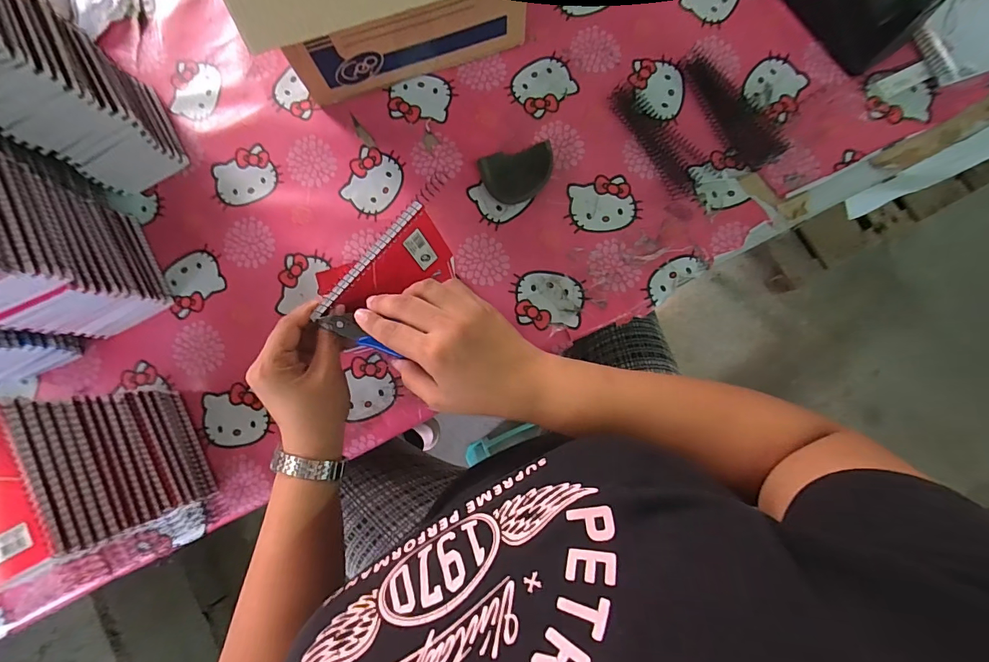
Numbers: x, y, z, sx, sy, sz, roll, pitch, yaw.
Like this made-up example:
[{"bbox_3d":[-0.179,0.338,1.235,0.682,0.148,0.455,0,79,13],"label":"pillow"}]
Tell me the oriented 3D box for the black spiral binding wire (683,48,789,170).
[{"bbox_3d":[0.295,-0.283,0.535,0.059,0.016,0.170,-29,83,-1],"label":"black spiral binding wire"}]

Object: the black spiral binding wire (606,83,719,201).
[{"bbox_3d":[0.208,-0.247,0.535,0.061,0.008,0.163,-31,83,-1],"label":"black spiral binding wire"}]

